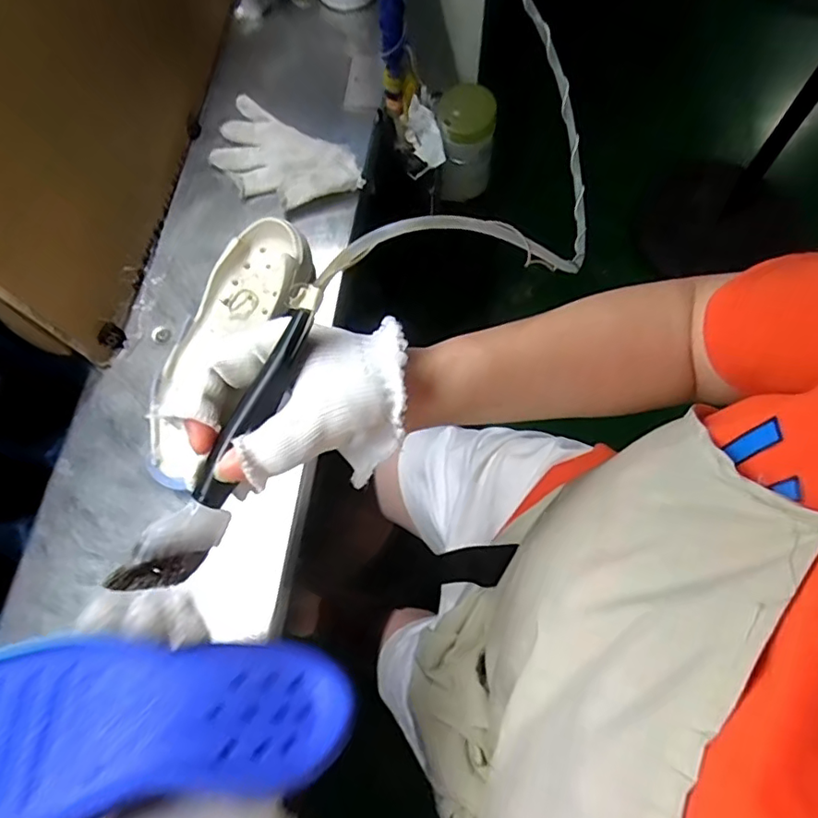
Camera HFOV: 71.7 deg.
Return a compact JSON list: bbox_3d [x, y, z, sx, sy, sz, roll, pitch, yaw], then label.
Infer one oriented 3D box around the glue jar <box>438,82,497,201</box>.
[{"bbox_3d":[0.078,-0.360,0.785,0.075,0.145,0.068,3,70,4],"label":"glue jar"}]

